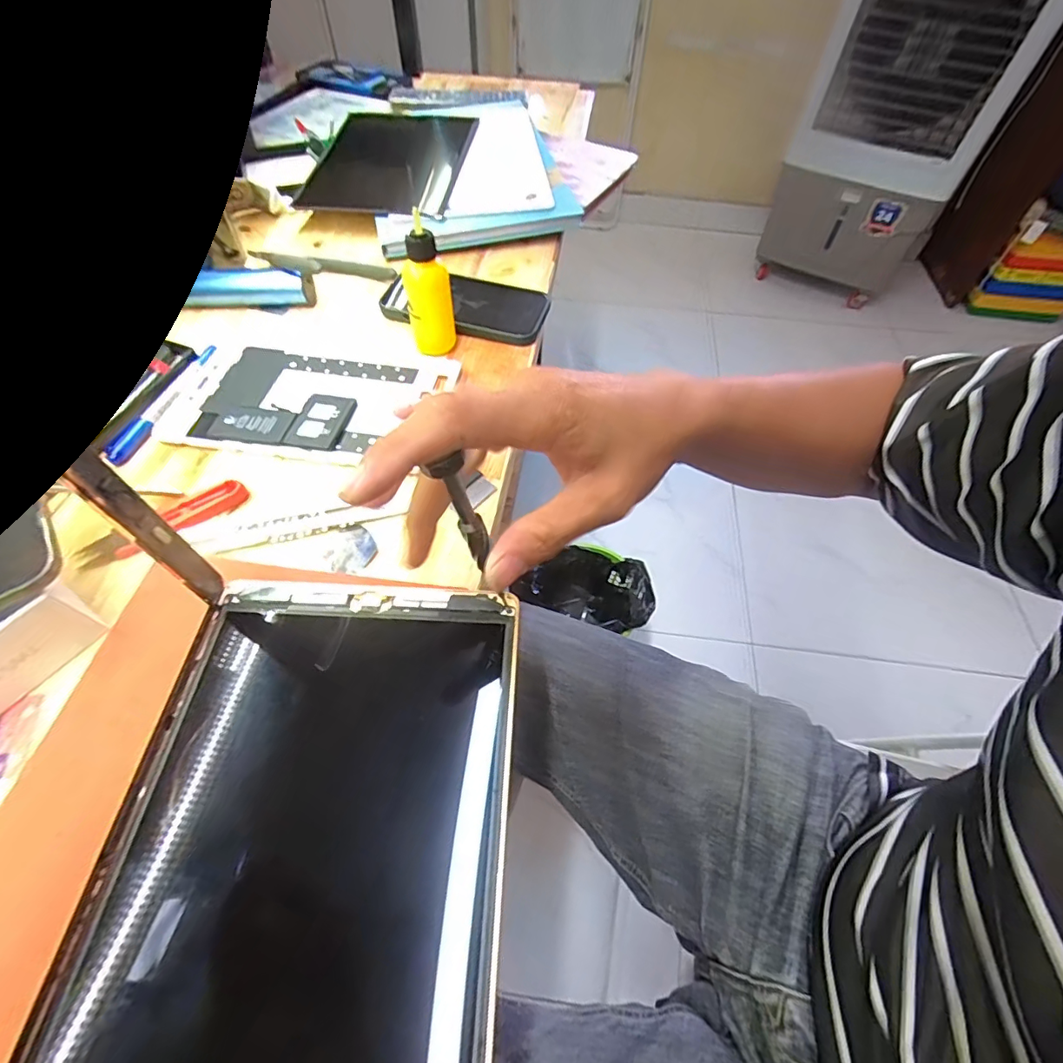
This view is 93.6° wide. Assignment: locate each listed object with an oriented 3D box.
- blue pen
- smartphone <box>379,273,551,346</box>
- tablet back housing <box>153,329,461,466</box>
[{"bbox_3d":[-0.274,-0.098,0.374,0.015,0.007,0.119,14,57,8],"label":"blue pen"},{"bbox_3d":[-0.060,-0.206,0.450,0.145,0.011,0.073,10,57,5],"label":"smartphone"},{"bbox_3d":[-0.168,-0.108,0.388,0.193,0.011,0.127,7,57,4],"label":"tablet back housing"}]

